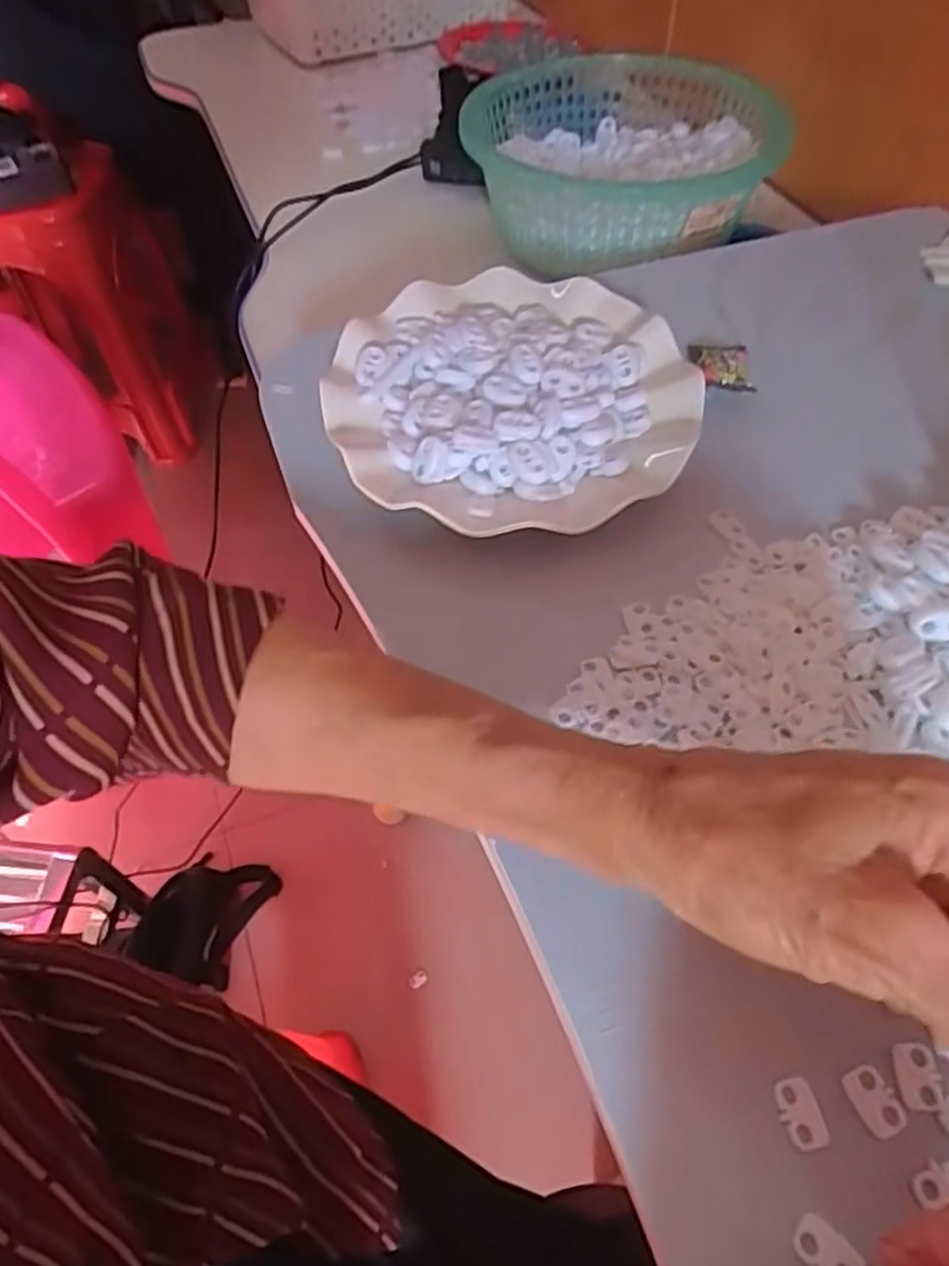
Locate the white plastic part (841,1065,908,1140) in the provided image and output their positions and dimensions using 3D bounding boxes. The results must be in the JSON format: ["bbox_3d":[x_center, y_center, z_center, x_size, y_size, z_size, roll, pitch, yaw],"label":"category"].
[{"bbox_3d":[0.119,0.138,0.231,0.013,0.004,0.018,-20,56,-13],"label":"white plastic part"}]

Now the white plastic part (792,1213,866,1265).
[{"bbox_3d":[0.096,0.168,0.210,0.018,0.004,0.012,36,63,24],"label":"white plastic part"}]

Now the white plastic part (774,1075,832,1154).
[{"bbox_3d":[0.096,0.141,0.229,0.012,0.004,0.018,-10,54,-6],"label":"white plastic part"}]

